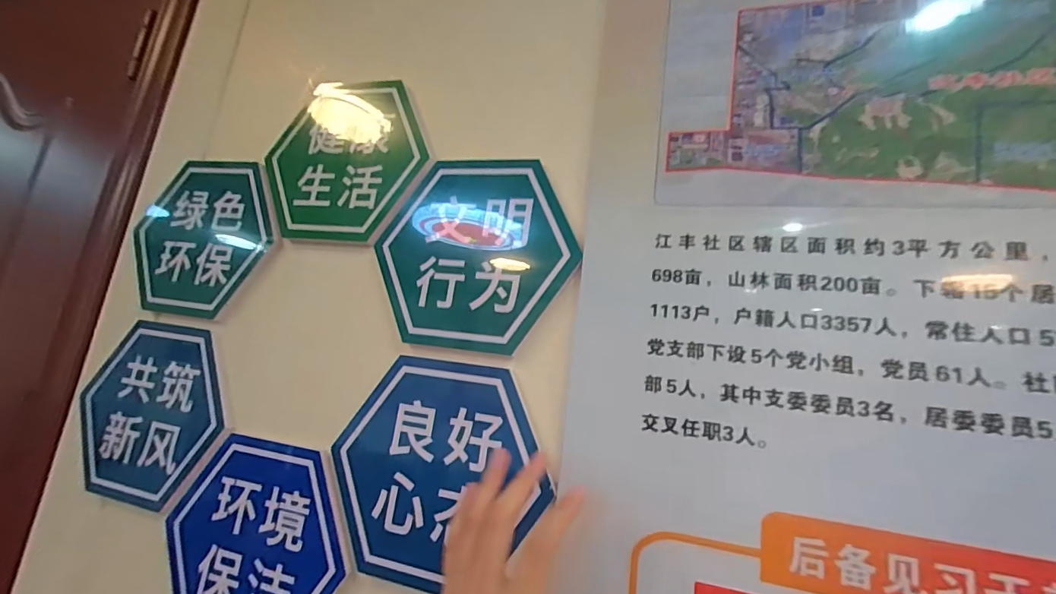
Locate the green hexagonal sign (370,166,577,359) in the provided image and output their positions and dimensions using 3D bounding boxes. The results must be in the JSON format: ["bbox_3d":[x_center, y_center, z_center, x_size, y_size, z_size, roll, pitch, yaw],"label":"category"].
[{"bbox_3d":[-0.049,-0.042,0.426,0.182,0.173,0.013,4,-12,15],"label":"green hexagonal sign"}]

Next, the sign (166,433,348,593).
[{"bbox_3d":[-0.245,0.221,0.415,0.178,0.176,0.012,2,-13,15],"label":"sign"}]

